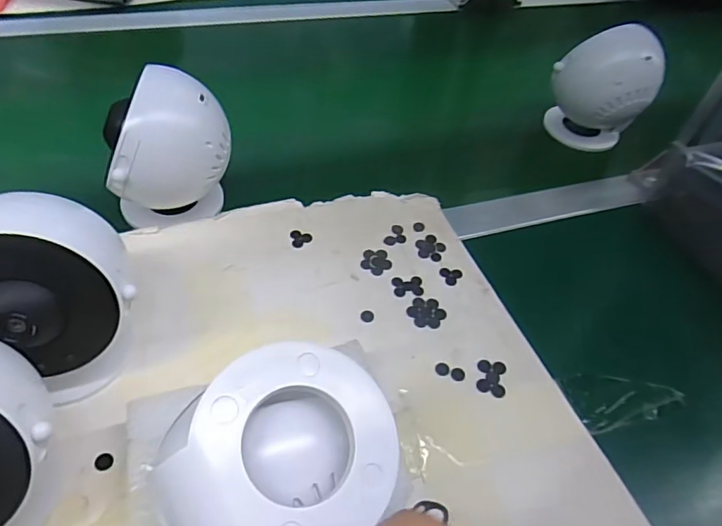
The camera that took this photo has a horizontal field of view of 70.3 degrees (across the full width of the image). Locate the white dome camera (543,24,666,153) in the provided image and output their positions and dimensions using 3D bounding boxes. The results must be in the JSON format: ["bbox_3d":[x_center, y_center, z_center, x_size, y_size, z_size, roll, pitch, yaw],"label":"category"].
[{"bbox_3d":[0.259,-0.185,0.555,0.099,0.121,0.074,22,50,12],"label":"white dome camera"}]

